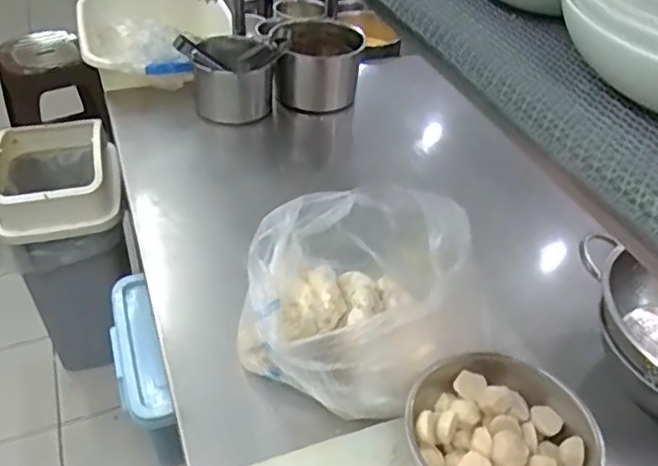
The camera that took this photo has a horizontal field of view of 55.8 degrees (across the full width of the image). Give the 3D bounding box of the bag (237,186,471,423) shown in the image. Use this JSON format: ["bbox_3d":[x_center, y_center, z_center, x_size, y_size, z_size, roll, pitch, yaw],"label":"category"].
[{"bbox_3d":[0.025,0.062,0.660,0.230,0.160,0.230,13,42,11],"label":"bag"}]

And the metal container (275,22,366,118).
[{"bbox_3d":[-0.015,-0.299,1.149,0.143,0.136,0.138,7,41,3],"label":"metal container"}]

